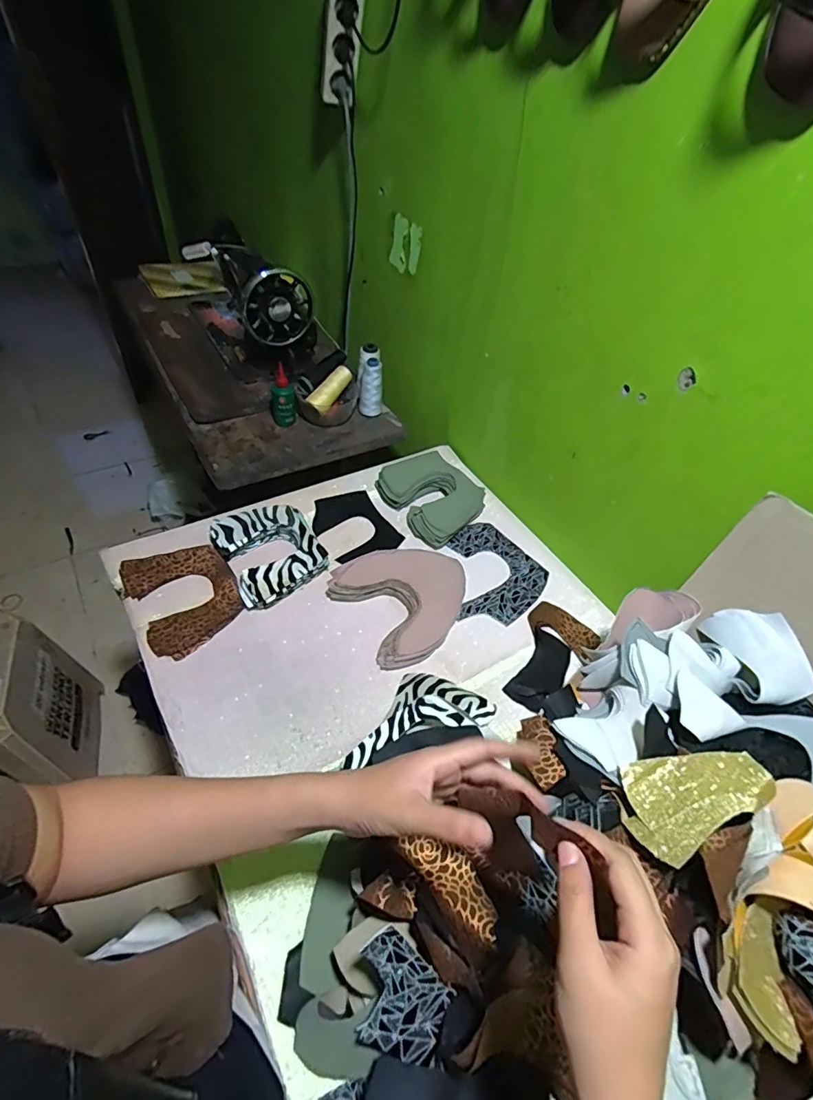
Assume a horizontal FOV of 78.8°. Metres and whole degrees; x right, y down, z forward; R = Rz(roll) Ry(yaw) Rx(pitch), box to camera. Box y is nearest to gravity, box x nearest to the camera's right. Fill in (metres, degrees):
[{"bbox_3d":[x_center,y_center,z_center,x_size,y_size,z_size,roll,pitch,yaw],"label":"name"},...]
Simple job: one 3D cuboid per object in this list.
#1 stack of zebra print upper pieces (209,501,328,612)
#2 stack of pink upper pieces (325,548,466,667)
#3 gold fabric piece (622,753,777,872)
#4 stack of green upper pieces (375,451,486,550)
[{"bbox_3d":[-0.203,0.000,0.735,0.138,0.046,0.164,-27,58,-28],"label":"stack of zebra print upper pieces"},{"bbox_3d":[0.001,0.066,0.711,0.178,0.029,0.174,-25,57,-26],"label":"stack of pink upper pieces"},{"bbox_3d":[0.244,0.209,0.429,0.127,0.016,0.077,-26,31,-16],"label":"gold fabric piece"},{"bbox_3d":[0.044,-0.092,0.845,0.135,0.049,0.166,-29,59,-29],"label":"stack of green upper pieces"}]

